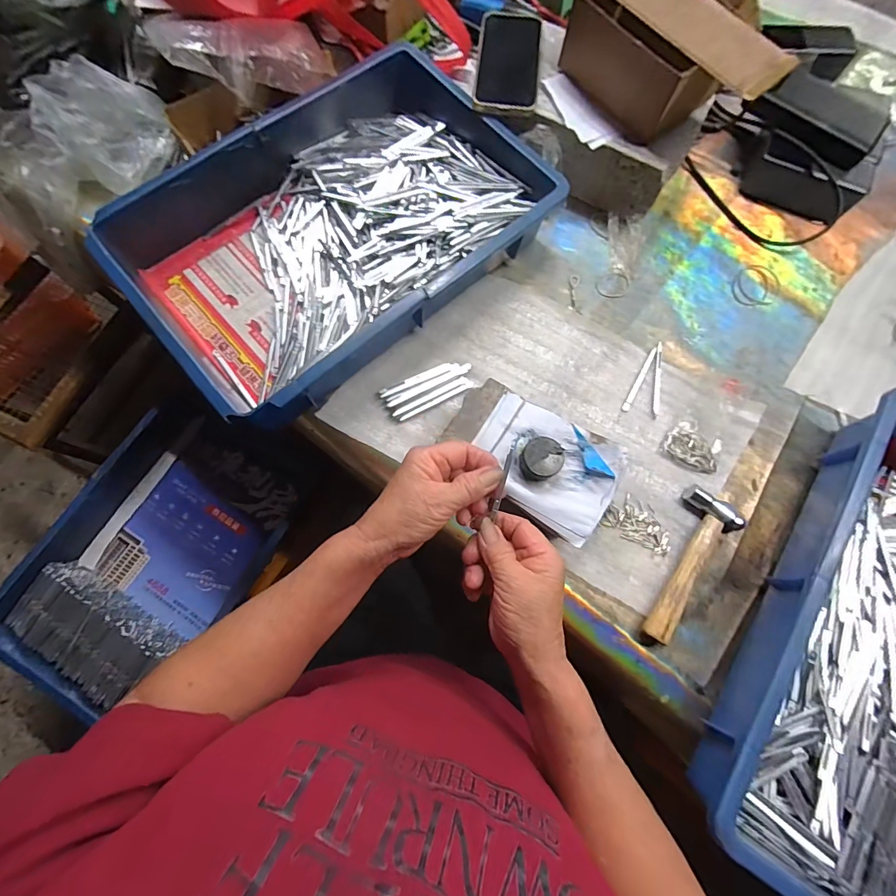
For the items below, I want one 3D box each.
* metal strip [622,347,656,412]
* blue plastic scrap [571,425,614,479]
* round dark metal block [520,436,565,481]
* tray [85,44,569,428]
[{"bbox_3d":[0.218,-0.078,0.479,0.008,0.004,0.087,28,75,6],"label":"metal strip"},{"bbox_3d":[0.137,0.007,0.409,0.017,0.007,0.062,-31,77,-10],"label":"blue plastic scrap"},{"bbox_3d":[0.089,0.011,0.402,0.037,0.020,0.039,0,74,-2],"label":"round dark metal block"},{"bbox_3d":[-0.120,-0.244,0.475,0.430,0.078,0.286,-39,79,-11],"label":"tray"}]

